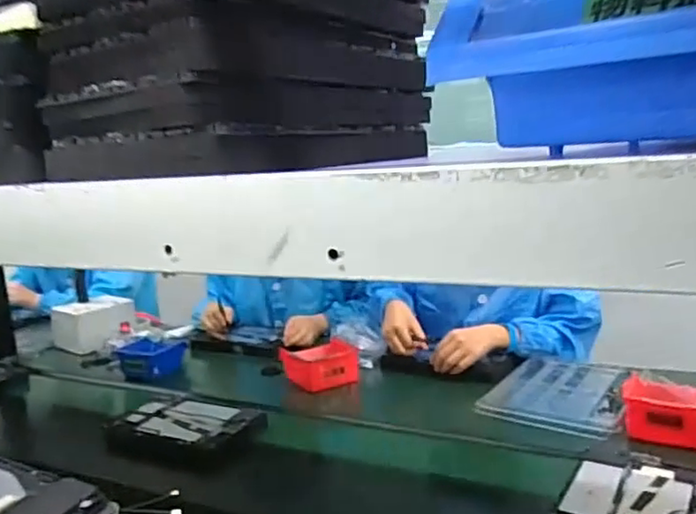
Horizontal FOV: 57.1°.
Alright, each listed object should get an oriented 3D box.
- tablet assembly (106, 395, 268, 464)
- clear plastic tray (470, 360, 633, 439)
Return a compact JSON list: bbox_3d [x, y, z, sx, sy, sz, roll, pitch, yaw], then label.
[{"bbox_3d":[-0.284,0.296,1.123,0.246,0.052,0.157,2,12,32],"label":"tablet assembly"},{"bbox_3d":[0.389,0.240,1.155,0.231,0.022,0.293,2,12,33],"label":"clear plastic tray"}]

